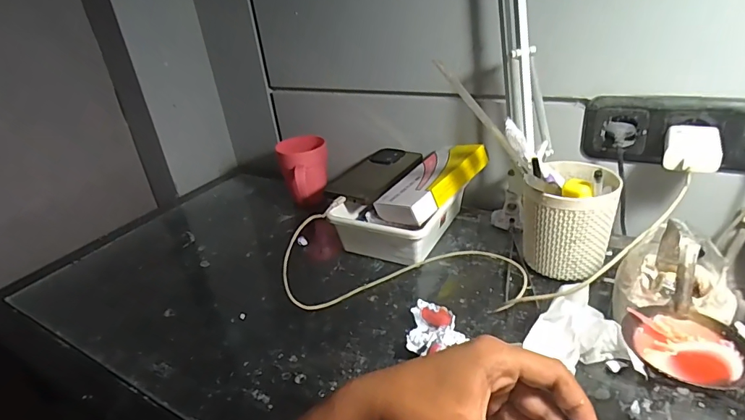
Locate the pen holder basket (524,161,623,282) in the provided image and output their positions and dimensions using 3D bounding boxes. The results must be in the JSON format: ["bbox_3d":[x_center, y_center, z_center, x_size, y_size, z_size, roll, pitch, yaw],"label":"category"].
[{"bbox_3d":[0.226,0.006,0.503,0.087,0.130,0.100,7,32,23],"label":"pen holder basket"}]

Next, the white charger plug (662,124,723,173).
[{"bbox_3d":[0.344,-0.067,0.472,0.048,0.028,0.077,9,32,26],"label":"white charger plug"}]

